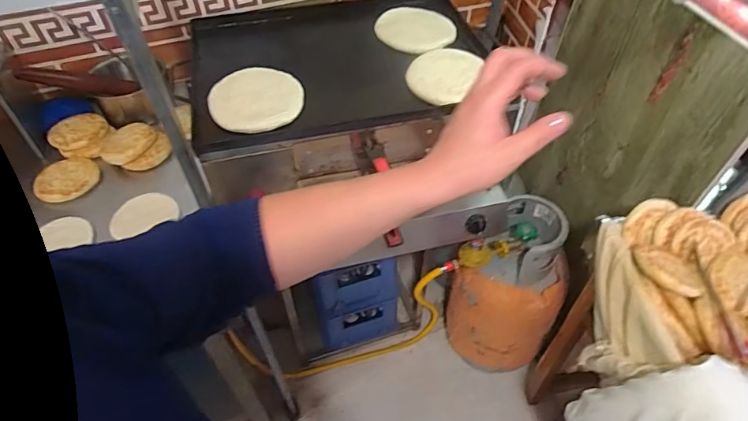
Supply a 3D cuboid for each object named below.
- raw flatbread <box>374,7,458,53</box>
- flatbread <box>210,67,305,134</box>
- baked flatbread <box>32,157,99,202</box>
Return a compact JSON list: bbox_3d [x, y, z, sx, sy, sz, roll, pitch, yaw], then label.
[{"bbox_3d":[0.102,-0.454,1.192,0.167,0.016,0.210,-38,56,-21],"label":"raw flatbread"},{"bbox_3d":[-0.244,-0.236,1.000,0.184,0.018,0.196,0,49,0],"label":"flatbread"},{"bbox_3d":[-0.697,-0.071,1.084,0.132,0.020,0.119,-29,56,-23],"label":"baked flatbread"}]

